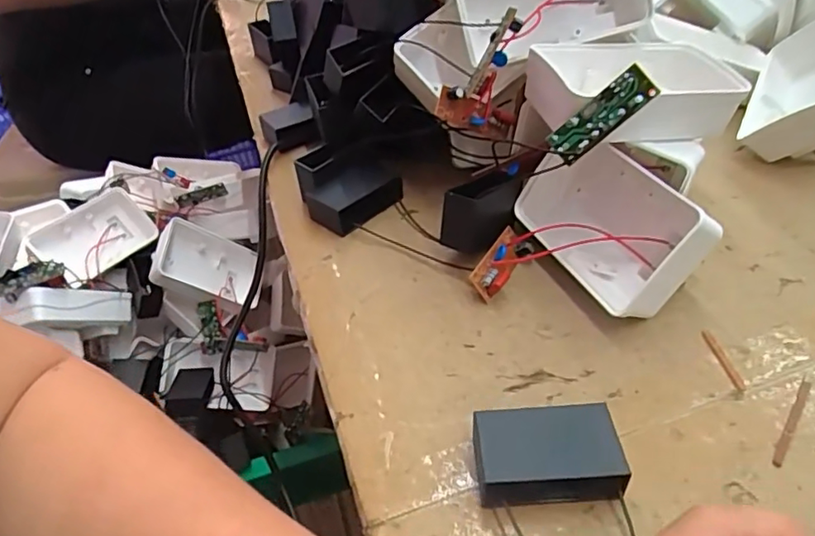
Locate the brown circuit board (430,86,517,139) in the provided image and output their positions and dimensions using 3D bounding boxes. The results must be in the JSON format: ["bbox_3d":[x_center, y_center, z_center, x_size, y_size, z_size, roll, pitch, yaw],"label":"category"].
[{"bbox_3d":[0.034,-0.078,0.302,0.042,0.020,0.012,14,36,-23],"label":"brown circuit board"}]

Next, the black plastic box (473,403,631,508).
[{"bbox_3d":[0.049,0.066,0.207,0.048,0.019,0.029,-6,42,1],"label":"black plastic box"}]

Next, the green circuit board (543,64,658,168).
[{"bbox_3d":[0.080,-0.062,0.241,0.016,0.044,0.006,53,24,5],"label":"green circuit board"}]

